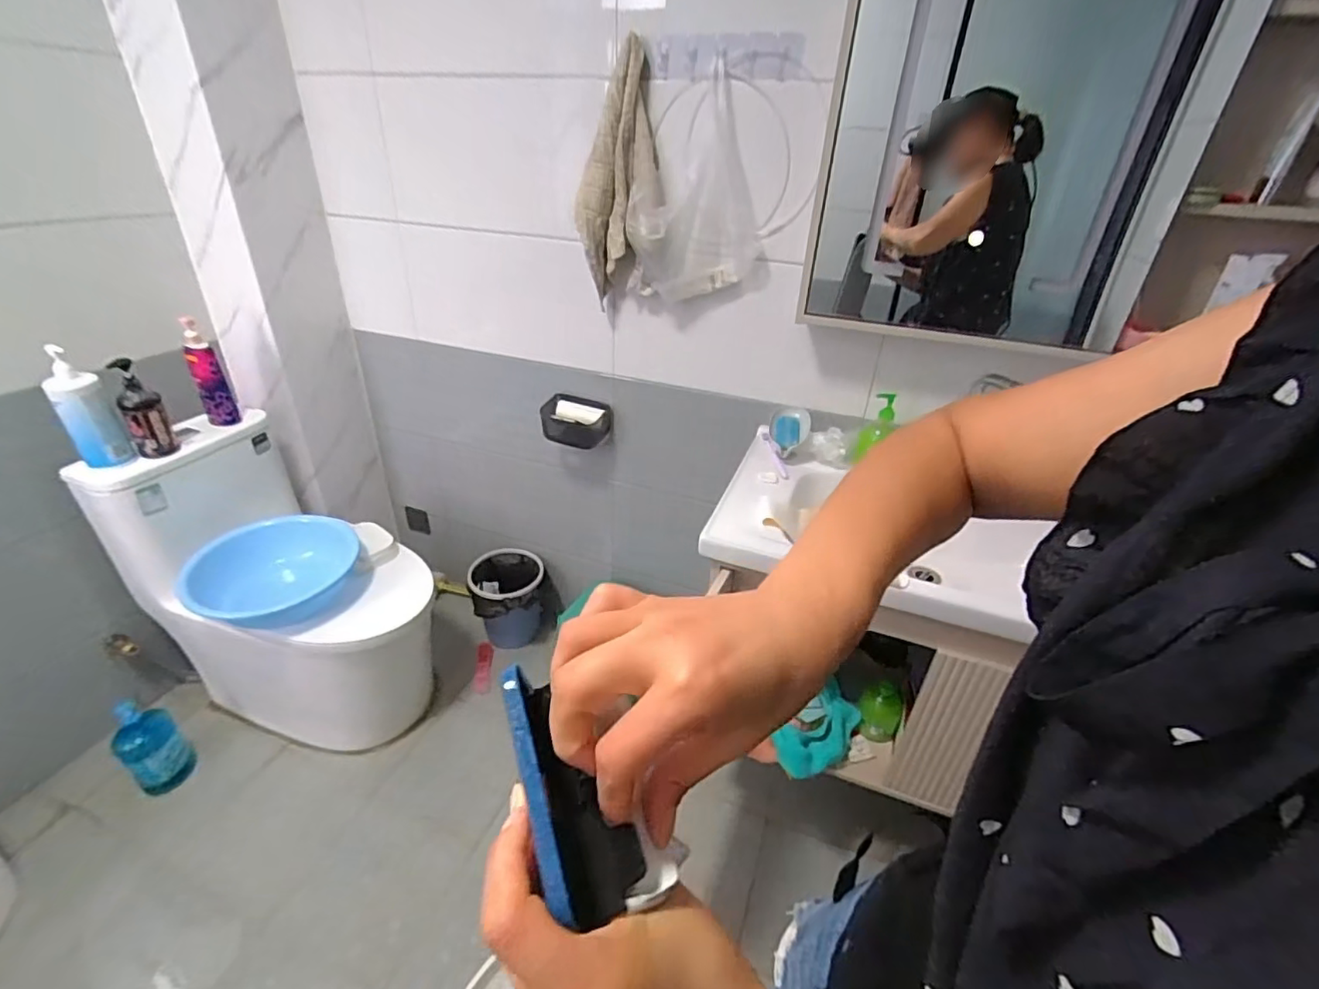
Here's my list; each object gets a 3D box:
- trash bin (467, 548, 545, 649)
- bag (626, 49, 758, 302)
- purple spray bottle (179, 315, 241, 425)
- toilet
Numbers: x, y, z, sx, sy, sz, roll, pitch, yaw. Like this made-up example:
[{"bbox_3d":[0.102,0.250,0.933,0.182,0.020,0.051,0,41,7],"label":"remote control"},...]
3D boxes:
[{"bbox_3d":[-0.438,0.316,1.671,0.209,0.223,0.220,-1,31,-8],"label":"trash bin"},{"bbox_3d":[0.067,-0.540,1.088,0.245,0.331,0.119,6,31,3],"label":"bag"},{"bbox_3d":[-0.982,-0.259,1.259,0.060,0.218,0.056,-21,39,-34],"label":"purple spray bottle"},{"bbox_3d":[-0.822,0.228,1.340,0.591,0.670,0.381,11,32,12],"label":"toilet"}]

